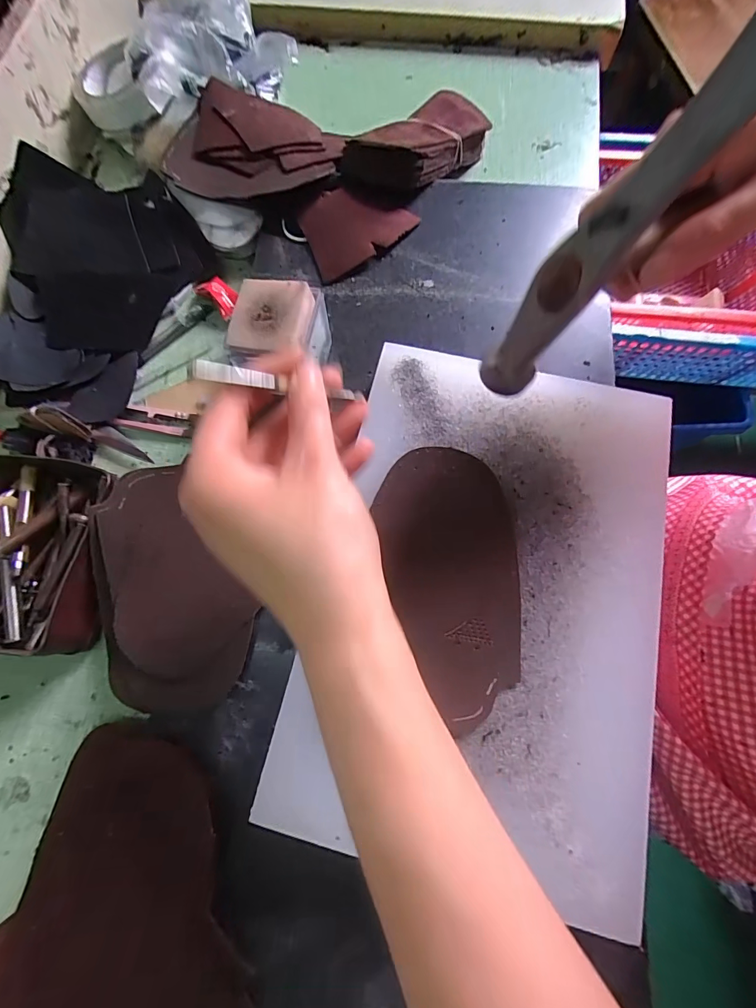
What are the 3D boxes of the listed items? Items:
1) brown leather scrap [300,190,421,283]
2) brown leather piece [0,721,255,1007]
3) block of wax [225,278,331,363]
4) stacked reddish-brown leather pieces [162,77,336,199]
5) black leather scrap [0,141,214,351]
[{"bbox_3d":[-0.018,-0.237,0.338,0.092,0.012,0.079,-24,74,-4],"label":"brown leather scrap"},{"bbox_3d":[-0.135,0.230,0.218,0.147,0.014,0.166,21,77,13],"label":"brown leather piece"},{"bbox_3d":[-0.067,-0.115,0.285,0.054,0.059,0.056,7,74,5],"label":"block of wax"},{"bbox_3d":[-0.112,-0.320,0.362,0.142,0.025,0.124,9,75,5],"label":"stacked reddish-brown leather pieces"},{"bbox_3d":[-0.243,-0.224,0.347,0.152,0.038,0.184,-39,76,-8],"label":"black leather scrap"}]

